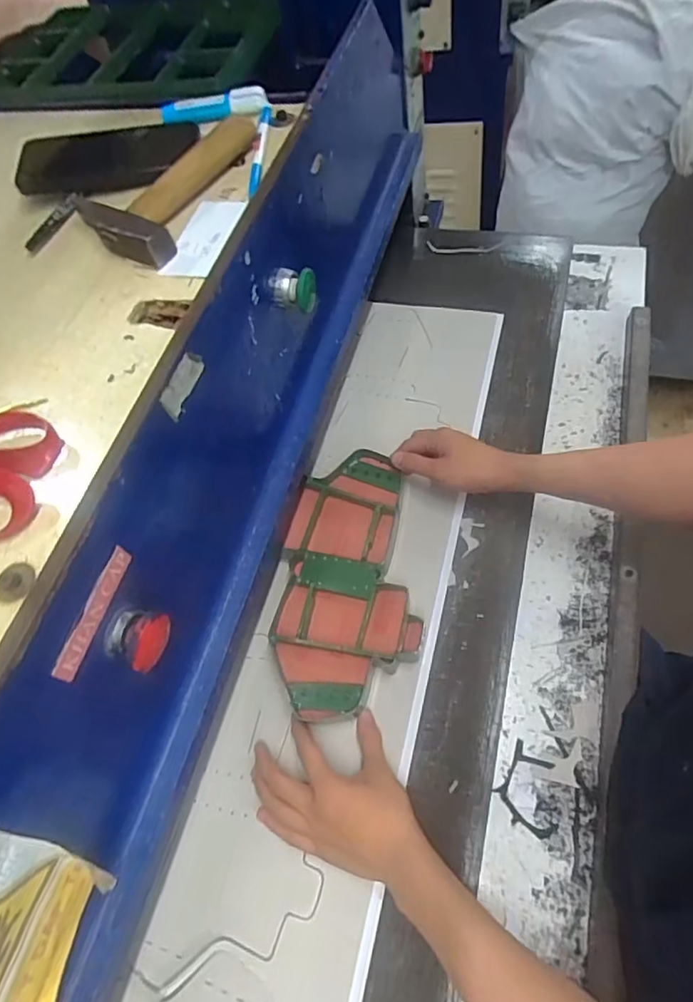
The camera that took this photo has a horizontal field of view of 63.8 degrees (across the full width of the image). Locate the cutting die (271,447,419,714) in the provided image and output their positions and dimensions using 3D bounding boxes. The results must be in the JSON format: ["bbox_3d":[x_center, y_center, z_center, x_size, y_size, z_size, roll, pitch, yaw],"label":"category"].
[{"bbox_3d":[0.003,0.078,0.600,0.142,0.040,0.283,4,62,4],"label":"cutting die"}]

